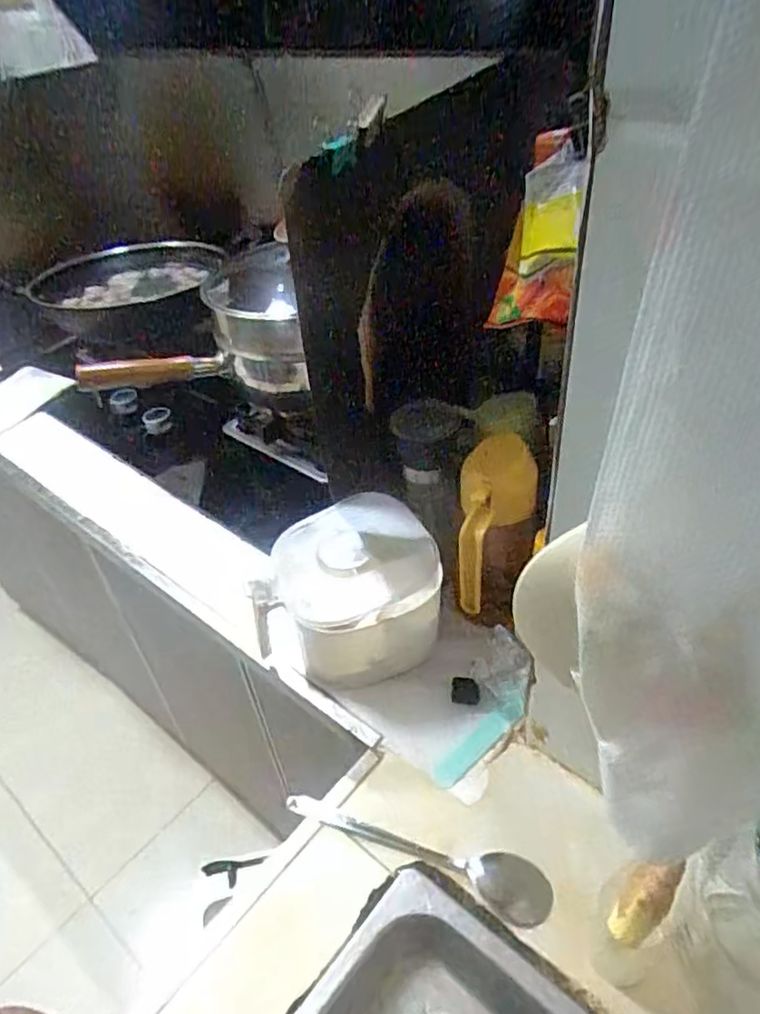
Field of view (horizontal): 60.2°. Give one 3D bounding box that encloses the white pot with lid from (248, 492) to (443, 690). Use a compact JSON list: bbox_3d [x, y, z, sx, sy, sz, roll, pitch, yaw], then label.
[{"bbox_3d":[-0.024,0.081,0.606,0.154,0.119,0.137,0,38,8],"label":"white pot with lid"}]

